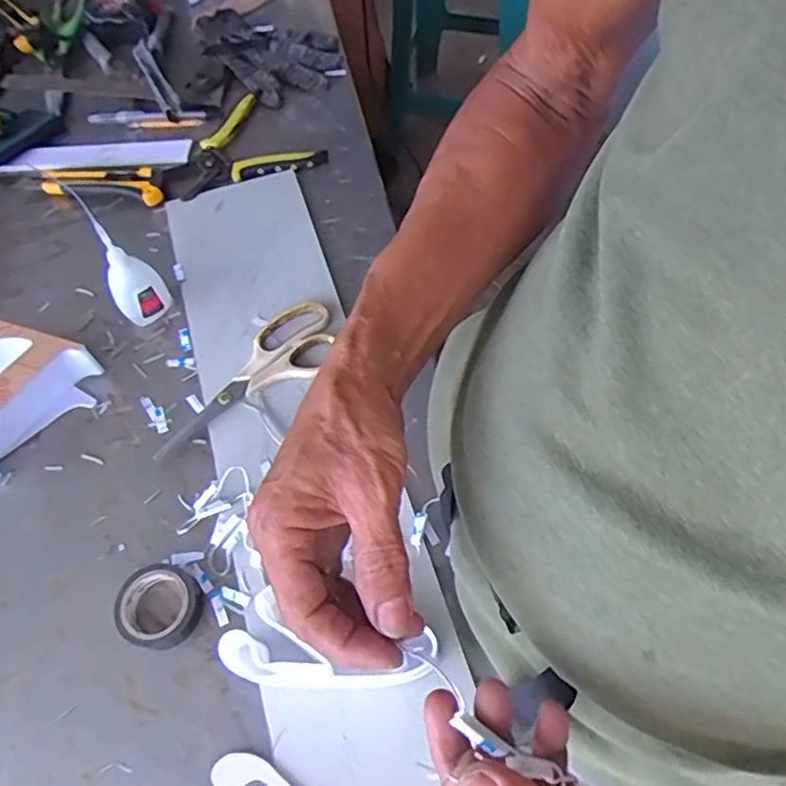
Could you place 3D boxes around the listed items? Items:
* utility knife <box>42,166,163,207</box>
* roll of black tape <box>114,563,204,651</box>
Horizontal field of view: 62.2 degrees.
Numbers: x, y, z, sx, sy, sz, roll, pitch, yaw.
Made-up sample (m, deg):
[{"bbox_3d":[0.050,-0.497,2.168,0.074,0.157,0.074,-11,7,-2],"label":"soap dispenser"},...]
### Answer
[{"bbox_3d":[-0.305,-0.223,0.687,0.132,0.019,0.047,4,61,6],"label":"utility knife"},{"bbox_3d":[-0.170,0.152,0.469,0.059,0.019,0.055,-2,61,3],"label":"roll of black tape"}]

